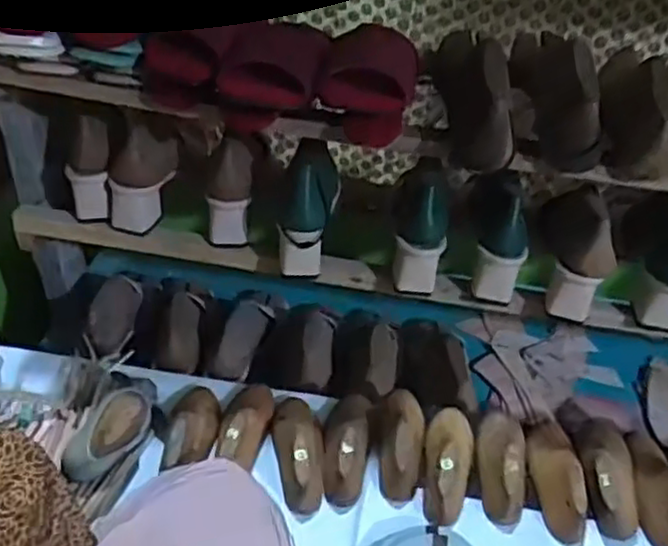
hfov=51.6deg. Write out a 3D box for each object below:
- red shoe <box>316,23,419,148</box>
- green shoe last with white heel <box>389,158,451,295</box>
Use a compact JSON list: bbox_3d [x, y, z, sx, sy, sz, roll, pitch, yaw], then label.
[{"bbox_3d":[0.042,-0.208,0.723,0.095,0.079,0.197,7,39,3],"label":"red shoe"},{"bbox_3d":[0.100,-0.053,0.775,0.069,0.147,0.062,1,17,-5],"label":"green shoe last with white heel"}]

